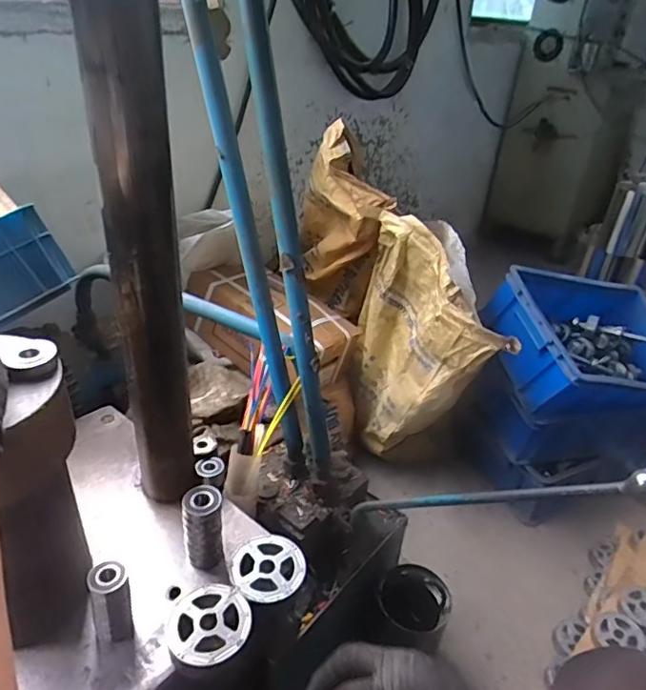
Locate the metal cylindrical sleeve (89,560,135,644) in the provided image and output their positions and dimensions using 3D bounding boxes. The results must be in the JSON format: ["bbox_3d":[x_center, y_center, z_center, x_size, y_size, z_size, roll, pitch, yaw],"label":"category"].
[{"bbox_3d":[-0.195,0.240,0.498,0.032,0.076,0.031,3,32,-2],"label":"metal cylindrical sleeve"}]

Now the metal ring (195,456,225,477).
[{"bbox_3d":[-0.141,0.152,0.673,0.034,0.012,0.027,-4,33,-13],"label":"metal ring"}]

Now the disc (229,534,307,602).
[{"bbox_3d":[-0.058,0.231,0.560,0.073,0.011,0.075,3,32,-2],"label":"disc"}]

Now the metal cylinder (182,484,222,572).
[{"bbox_3d":[-0.127,0.195,0.574,0.040,0.085,0.041,-1,33,-9],"label":"metal cylinder"}]

